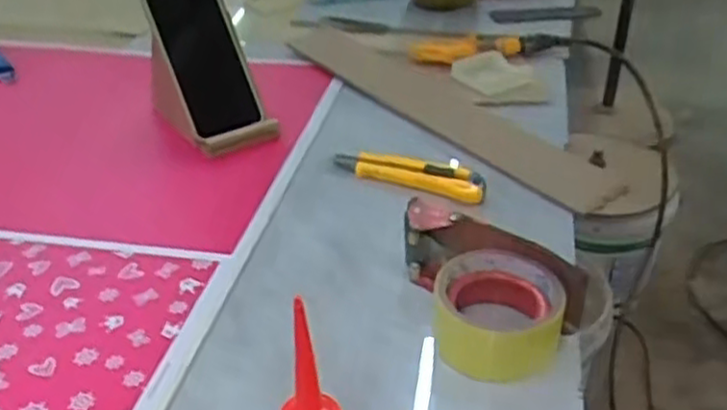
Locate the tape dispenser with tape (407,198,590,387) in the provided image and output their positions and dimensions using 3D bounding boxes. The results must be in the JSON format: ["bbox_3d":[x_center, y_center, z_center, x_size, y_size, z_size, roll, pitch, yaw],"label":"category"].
[{"bbox_3d":[0.073,0.062,0.539,0.140,0.060,0.094,23,41,32],"label":"tape dispenser with tape"}]

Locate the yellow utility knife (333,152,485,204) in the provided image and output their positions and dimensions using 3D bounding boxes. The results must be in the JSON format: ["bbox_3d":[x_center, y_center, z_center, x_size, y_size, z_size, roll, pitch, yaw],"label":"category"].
[{"bbox_3d":[0.042,-0.034,0.717,0.152,0.019,0.029,13,36,21],"label":"yellow utility knife"}]

